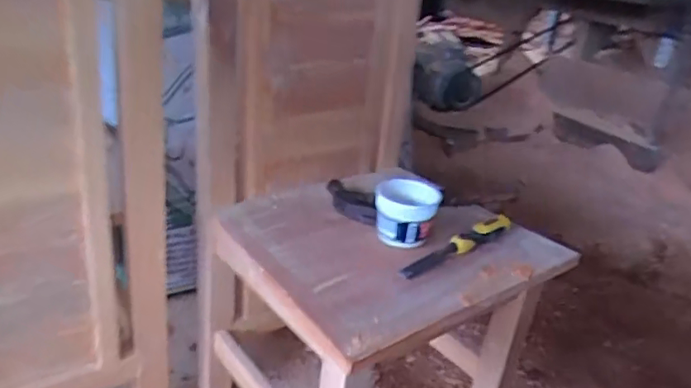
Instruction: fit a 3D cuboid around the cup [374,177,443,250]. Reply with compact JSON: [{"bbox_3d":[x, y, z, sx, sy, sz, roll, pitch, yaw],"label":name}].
[{"bbox_3d":[0.090,0.031,0.862,0.096,0.082,0.081,8,26,2],"label":"cup"}]

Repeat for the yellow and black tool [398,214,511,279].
[{"bbox_3d":[0.162,0.073,0.841,0.220,0.039,0.031,-14,33,-36],"label":"yellow and black tool"}]

